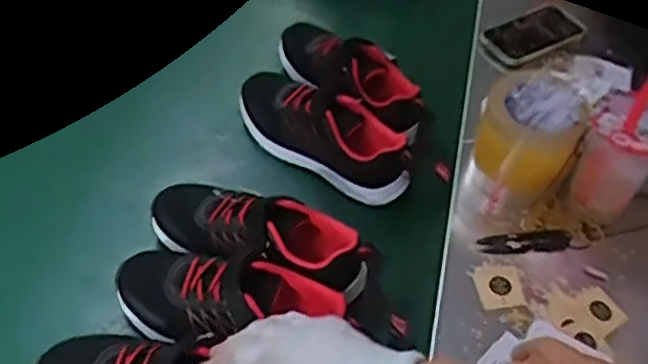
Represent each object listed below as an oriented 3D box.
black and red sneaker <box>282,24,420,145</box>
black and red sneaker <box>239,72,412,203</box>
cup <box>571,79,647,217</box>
[{"bbox_3d":[0.024,-0.133,0.825,0.076,0.078,0.234,-36,62,-27],"label":"black and red sneaker"},{"bbox_3d":[-0.008,-0.066,0.798,0.231,0.081,0.093,38,59,24],"label":"black and red sneaker"},{"bbox_3d":[0.325,-0.048,0.723,0.083,0.196,0.094,27,55,17],"label":"cup"}]

